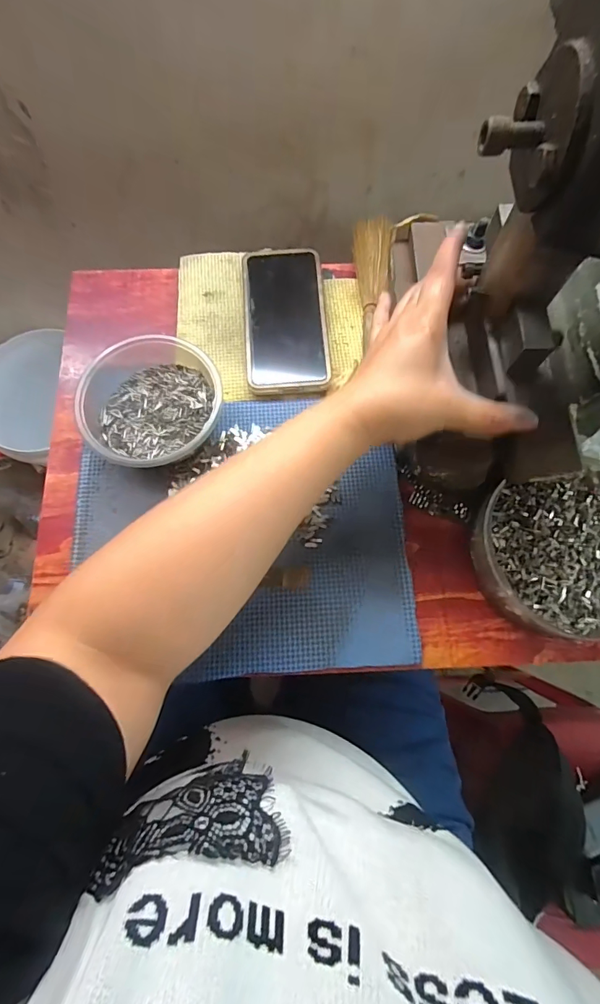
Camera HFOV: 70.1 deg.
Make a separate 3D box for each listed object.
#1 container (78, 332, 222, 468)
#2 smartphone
[{"bbox_3d":[-0.129,-0.084,0.365,0.127,0.050,0.113,44,78,11],"label":"container"},{"bbox_3d":[-0.014,-0.174,0.406,0.074,0.014,0.158,-3,73,-2],"label":"smartphone"}]

